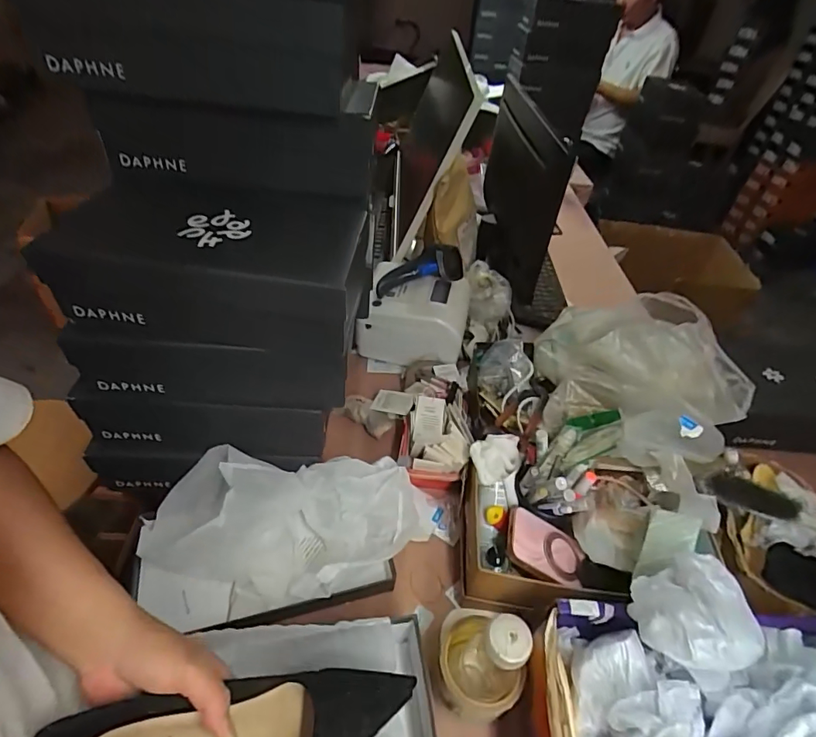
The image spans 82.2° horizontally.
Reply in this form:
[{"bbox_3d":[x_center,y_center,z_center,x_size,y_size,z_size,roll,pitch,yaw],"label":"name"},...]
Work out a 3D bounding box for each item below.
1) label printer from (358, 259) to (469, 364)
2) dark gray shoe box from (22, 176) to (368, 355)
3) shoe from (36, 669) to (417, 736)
[{"bbox_3d":[0.010,-0.094,0.889,0.194,0.133,0.136,10,44,4],"label":"label printer"},{"bbox_3d":[-0.199,-0.117,0.507,0.286,0.109,0.160,6,44,0],"label":"dark gray shoe box"},{"bbox_3d":[-0.110,0.261,0.337,0.255,0.055,0.070,6,42,-23],"label":"shoe"}]

